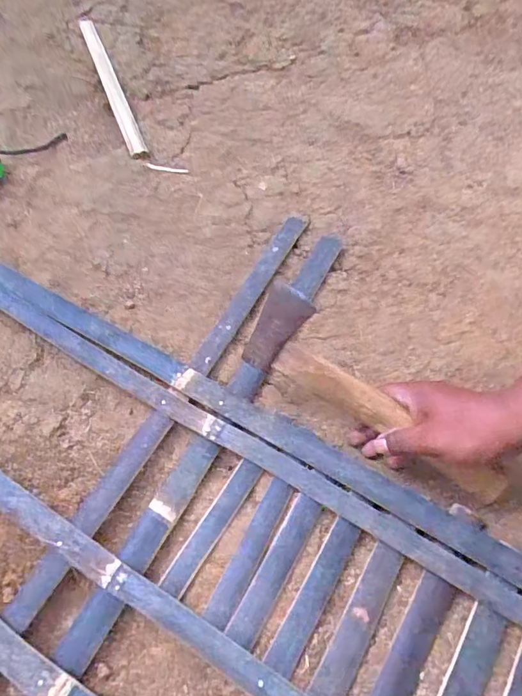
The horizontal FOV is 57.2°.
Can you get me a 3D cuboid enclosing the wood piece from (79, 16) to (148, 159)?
[{"bbox_3d":[-0.266,-0.471,0.844,0.028,0.013,0.435,-20,62,-9],"label":"wood piece"}]

